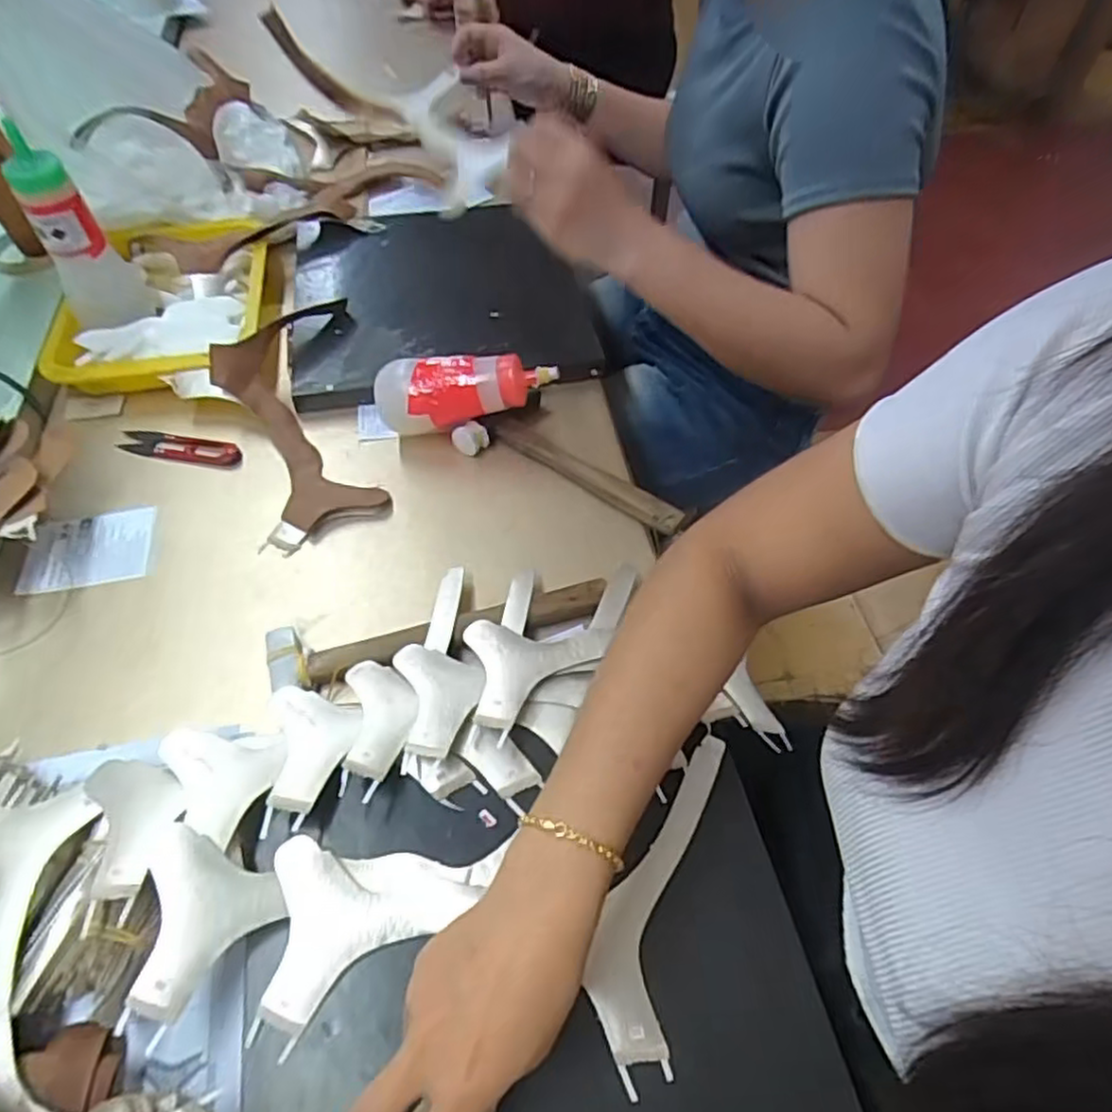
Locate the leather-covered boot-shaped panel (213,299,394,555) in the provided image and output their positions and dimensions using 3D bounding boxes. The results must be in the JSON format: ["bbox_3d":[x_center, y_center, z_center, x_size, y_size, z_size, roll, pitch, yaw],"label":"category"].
[{"bbox_3d":[-0.225,-0.131,0.644,0.136,0.049,0.261,-20,70,-16],"label":"leather-covered boot-shaped panel"}]

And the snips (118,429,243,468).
[{"bbox_3d":[-0.344,-0.100,0.645,0.117,0.009,0.031,12,55,8],"label":"snips"}]

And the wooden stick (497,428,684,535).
[{"bbox_3d":[0.027,-0.070,0.617,0.184,0.020,0.025,33,60,21],"label":"wooden stick"}]

